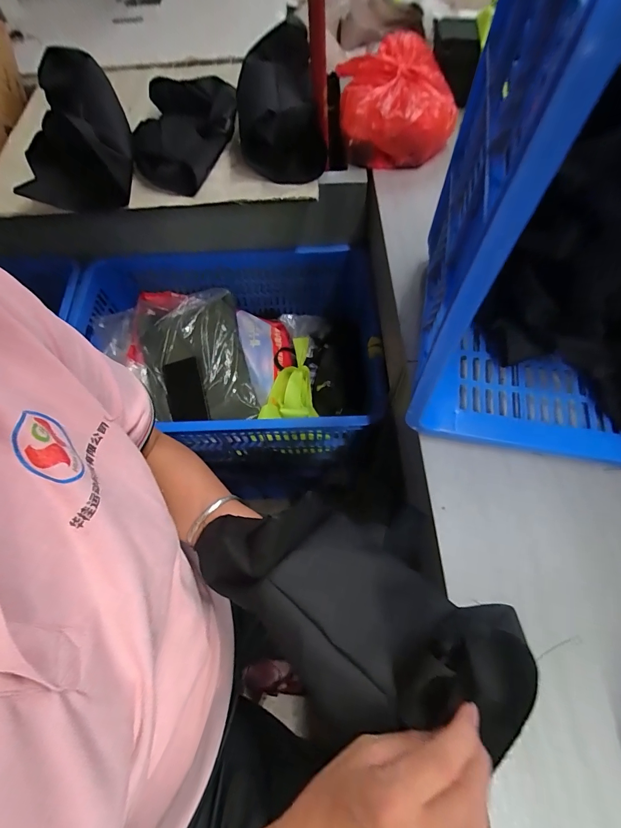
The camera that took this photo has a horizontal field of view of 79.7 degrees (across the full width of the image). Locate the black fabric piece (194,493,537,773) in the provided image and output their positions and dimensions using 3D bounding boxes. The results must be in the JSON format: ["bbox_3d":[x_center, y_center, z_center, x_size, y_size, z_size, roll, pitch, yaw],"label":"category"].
[{"bbox_3d":[0.039,0.166,0.297,0.269,0.056,0.130,26,69,7],"label":"black fabric piece"}]

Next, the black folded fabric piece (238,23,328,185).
[{"bbox_3d":[-0.053,-0.528,0.642,0.145,0.128,0.204,-6,65,0],"label":"black folded fabric piece"}]

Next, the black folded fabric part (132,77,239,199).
[{"bbox_3d":[-0.224,-0.509,0.676,0.159,0.068,0.251,1,65,3],"label":"black folded fabric part"}]

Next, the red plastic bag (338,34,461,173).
[{"bbox_3d":[0.155,-0.565,0.675,0.197,0.105,0.204,-2,65,2],"label":"red plastic bag"}]

